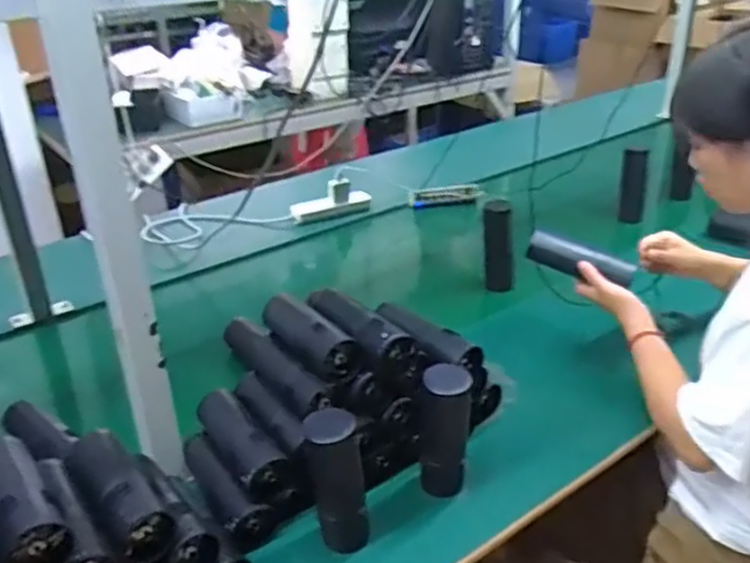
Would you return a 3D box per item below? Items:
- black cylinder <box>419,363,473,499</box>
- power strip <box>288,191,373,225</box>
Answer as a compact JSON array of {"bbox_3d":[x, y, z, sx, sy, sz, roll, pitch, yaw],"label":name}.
[{"bbox_3d":[0.081,0.177,0.830,0.057,0.173,0.048,2,28,7],"label":"black cylinder"},{"bbox_3d":[-0.100,-0.174,1.670,0.194,0.048,0.032,-10,29,-15],"label":"power strip"}]

